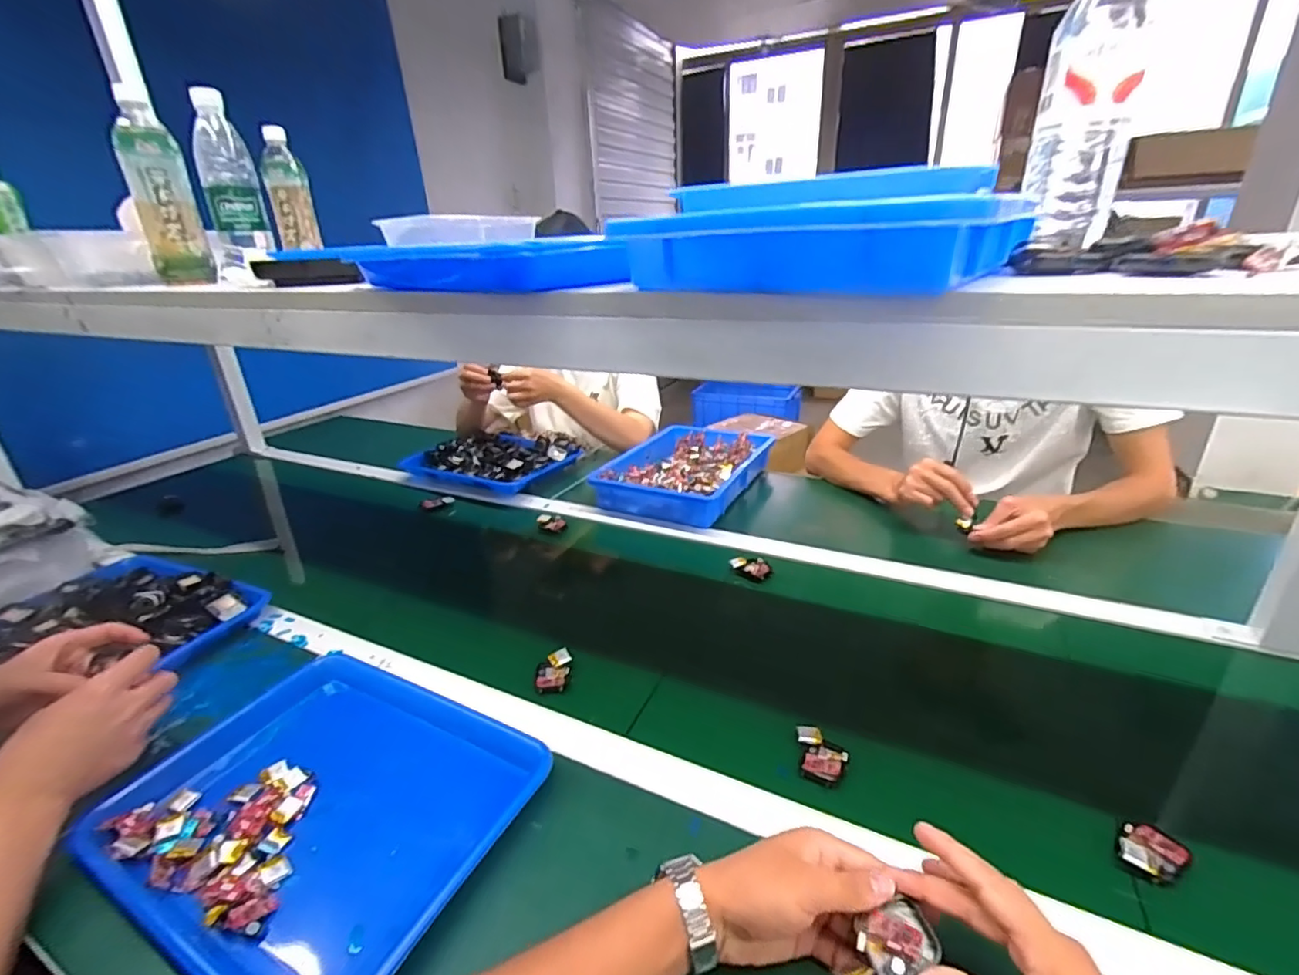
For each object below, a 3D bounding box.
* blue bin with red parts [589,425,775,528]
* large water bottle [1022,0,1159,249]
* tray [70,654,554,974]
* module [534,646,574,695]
[{"bbox_3d":[0.079,-0.037,1.129,0.248,0.059,0.363,11,29,27],"label":"blue bin with red parts"},{"bbox_3d":[0.333,-0.299,0.430,0.062,0.208,0.062,14,30,31],"label":"large water bottle"},{"bbox_3d":[-0.279,0.281,0.514,0.338,0.045,0.262,10,28,26],"label":"tray"},{"bbox_3d":[-0.109,0.208,0.649,0.037,0.020,0.050,-3,25,0],"label":"module"}]

